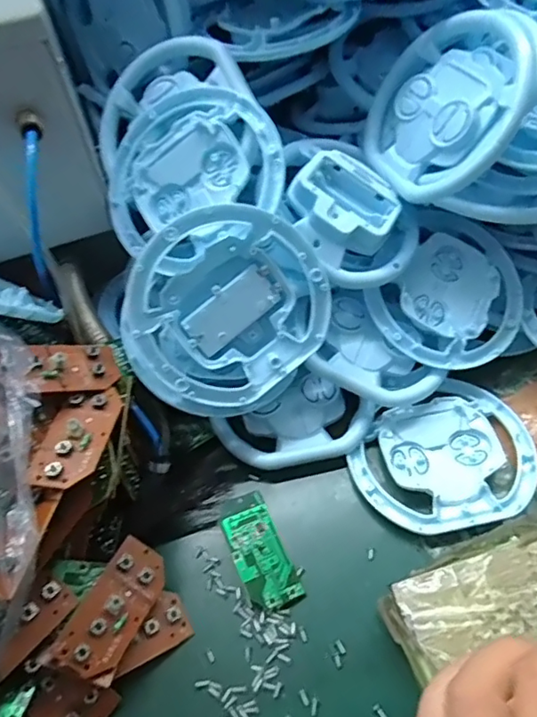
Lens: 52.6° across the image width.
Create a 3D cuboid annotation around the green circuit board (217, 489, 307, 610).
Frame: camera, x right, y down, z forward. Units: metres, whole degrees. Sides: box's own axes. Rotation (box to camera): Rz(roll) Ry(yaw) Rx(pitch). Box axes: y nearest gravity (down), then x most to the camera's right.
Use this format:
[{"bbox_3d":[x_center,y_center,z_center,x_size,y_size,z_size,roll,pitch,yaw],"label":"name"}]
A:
[{"bbox_3d":[-0.005,0.103,0.292,0.028,0.012,0.060,-21,54,-11],"label":"green circuit board"}]

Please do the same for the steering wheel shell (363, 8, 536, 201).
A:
[{"bbox_3d":[0.103,-0.143,0.309,0.014,0.102,0.093,7,56,-43],"label":"steering wheel shell"}]

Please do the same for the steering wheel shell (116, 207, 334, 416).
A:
[{"bbox_3d":[-0.025,-0.025,0.297,0.110,0.102,0.018,-39,16,0],"label":"steering wheel shell"}]

